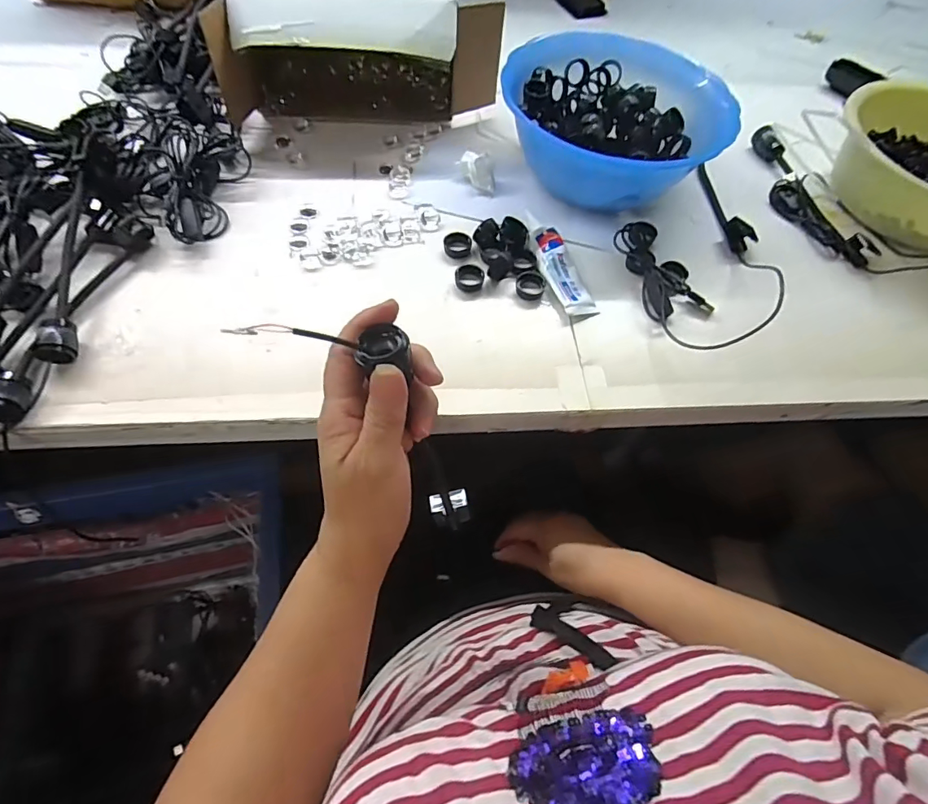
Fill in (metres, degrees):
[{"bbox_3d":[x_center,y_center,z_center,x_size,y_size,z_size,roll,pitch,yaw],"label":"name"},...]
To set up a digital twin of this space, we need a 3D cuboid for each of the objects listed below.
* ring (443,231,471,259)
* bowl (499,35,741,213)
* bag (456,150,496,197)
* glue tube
[{"bbox_3d":[-0.006,-0.162,0.504,0.029,0.012,0.025,-5,60,-6],"label":"ring"},{"bbox_3d":[0.157,-0.304,0.547,0.218,0.095,0.200,1,60,-2],"label":"bowl"},{"bbox_3d":[0.015,-0.262,0.552,0.044,0.032,0.037,5,60,0],"label":"bag"},{"bbox_3d":[0.096,-0.141,0.491,0.036,0.021,0.131,-13,61,-10],"label":"glue tube"}]

